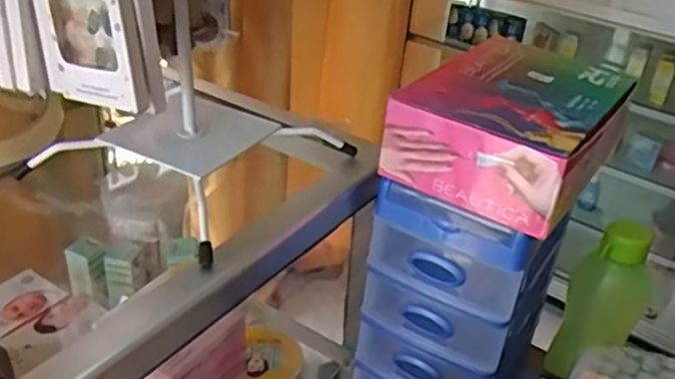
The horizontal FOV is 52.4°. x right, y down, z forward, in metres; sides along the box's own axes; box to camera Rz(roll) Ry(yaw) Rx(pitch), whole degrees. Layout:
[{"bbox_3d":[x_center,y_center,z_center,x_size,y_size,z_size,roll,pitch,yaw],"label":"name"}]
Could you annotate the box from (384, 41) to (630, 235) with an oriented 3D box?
[{"bbox_3d":[0.148,-0.051,0.563,0.150,0.069,0.187,24,36,27],"label":"box"}]

